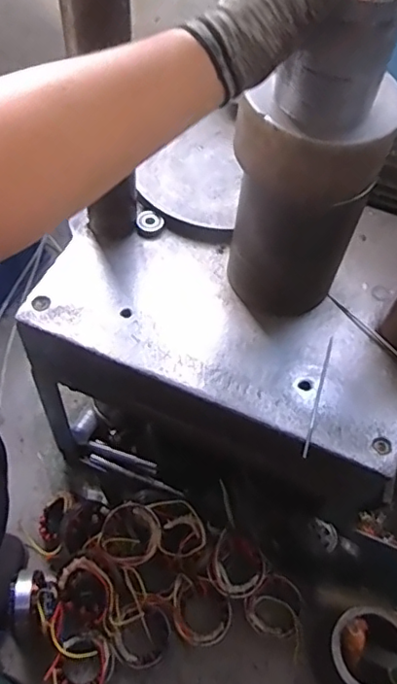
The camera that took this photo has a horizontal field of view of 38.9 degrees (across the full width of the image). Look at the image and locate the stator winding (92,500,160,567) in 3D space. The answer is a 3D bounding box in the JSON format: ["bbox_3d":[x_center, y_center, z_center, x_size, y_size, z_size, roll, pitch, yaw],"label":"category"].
[{"bbox_3d":[-0.108,0.296,0.855,0.087,0.031,0.101,38,62,18],"label":"stator winding"}]

